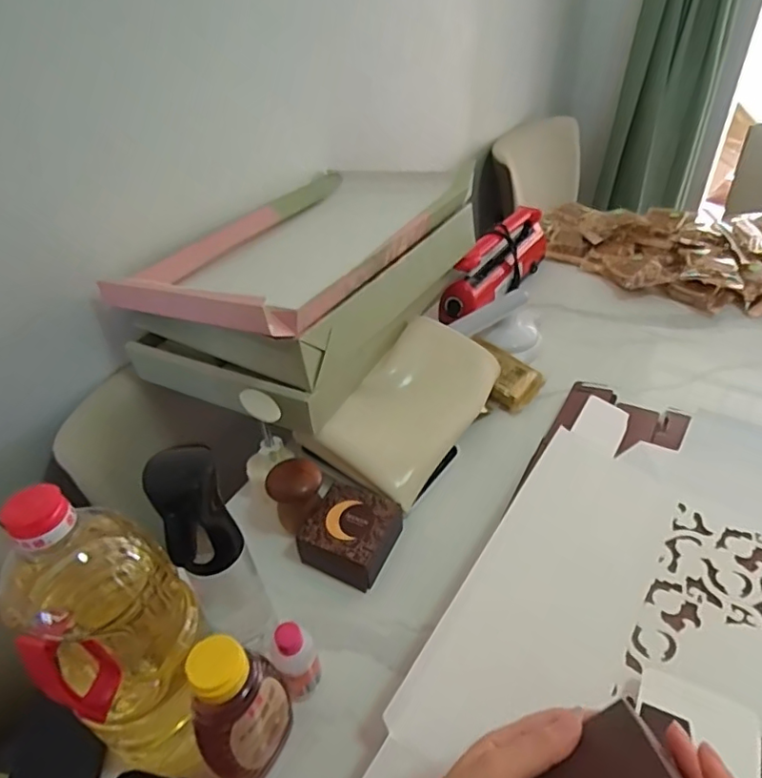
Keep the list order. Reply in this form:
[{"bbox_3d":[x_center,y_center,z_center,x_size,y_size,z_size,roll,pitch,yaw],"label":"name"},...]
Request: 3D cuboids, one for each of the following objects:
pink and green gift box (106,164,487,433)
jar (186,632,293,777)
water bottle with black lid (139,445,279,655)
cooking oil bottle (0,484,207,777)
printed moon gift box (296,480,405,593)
[{"bbox_3d":[-0.096,-0.183,0.809,0.328,0.141,0.517,20,46,27],"label":"pink and green gift box"},{"bbox_3d":[-0.108,0.249,0.429,0.046,0.151,0.069,10,42,17],"label":"jar"},{"bbox_3d":[-0.136,0.153,0.478,0.059,0.234,0.065,-21,42,-19],"label":"water bottle with black lid"},{"bbox_3d":[-0.192,0.182,0.412,0.104,0.280,0.108,-30,46,-28],"label":"cooking oil bottle"},{"bbox_3d":[-0.033,0.164,0.614,0.089,0.056,0.098,17,44,24],"label":"printed moon gift box"}]

